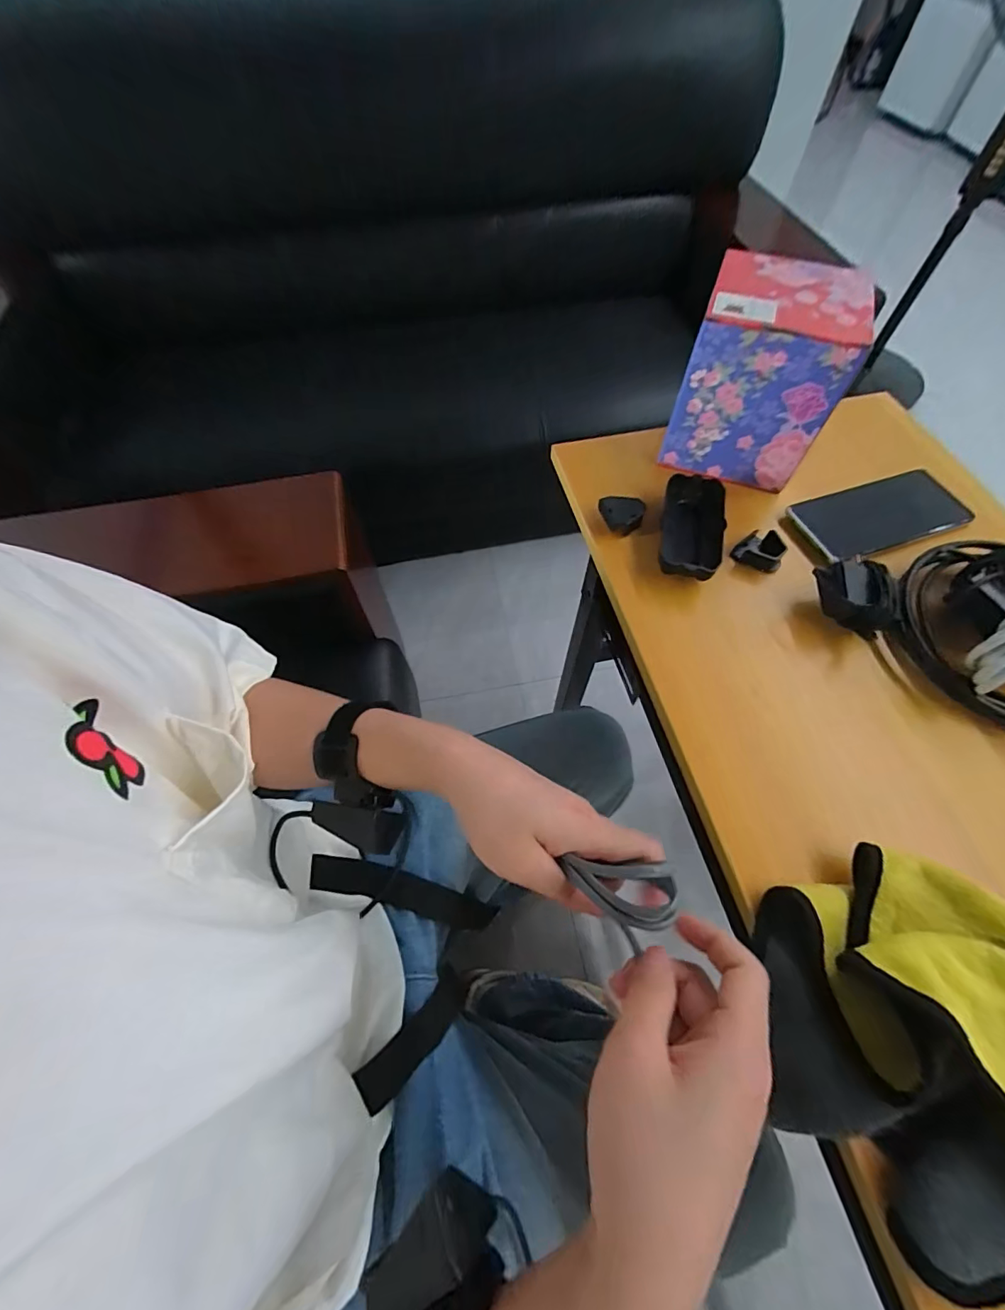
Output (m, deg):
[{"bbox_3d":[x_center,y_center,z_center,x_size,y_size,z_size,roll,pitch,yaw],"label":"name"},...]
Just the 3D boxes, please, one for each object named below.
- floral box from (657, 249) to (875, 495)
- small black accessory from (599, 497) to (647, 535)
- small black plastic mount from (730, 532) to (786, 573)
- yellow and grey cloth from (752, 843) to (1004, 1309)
[{"bbox_3d":[0.238,-0.262,0.452,0.123,0.141,0.123,20,63,11],"label":"floral box"},{"bbox_3d":[0.109,-0.130,0.451,0.041,0.017,0.038,0,61,1],"label":"small black accessory"},{"bbox_3d":[0.231,-0.093,0.434,0.039,0.018,0.036,37,68,19],"label":"small black plastic mount"},{"bbox_3d":[0.220,0.197,0.251,0.159,0.049,0.168,29,66,15],"label":"yellow and grey cloth"}]

